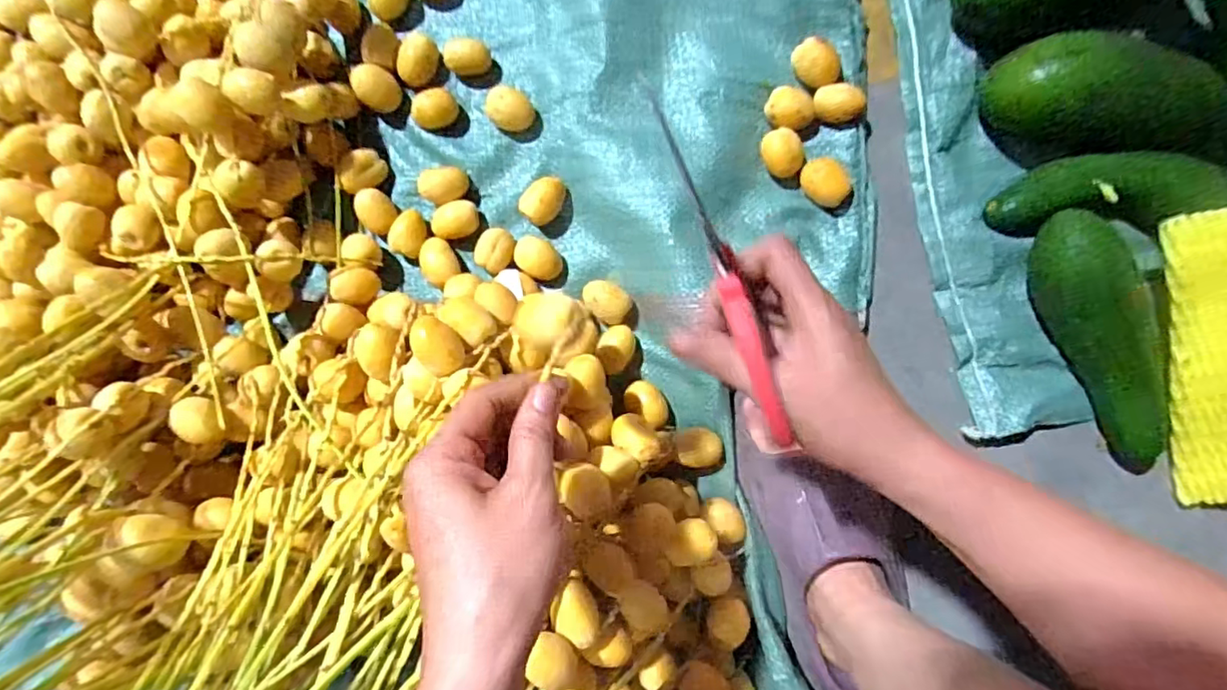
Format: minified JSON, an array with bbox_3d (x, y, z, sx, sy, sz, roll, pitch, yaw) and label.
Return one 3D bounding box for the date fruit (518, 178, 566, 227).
[{"bbox_3d":[-0.057,-0.118,0.478,0.031,0.022,0.041,30,91,1],"label":"date fruit"}]

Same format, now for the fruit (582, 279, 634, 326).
[{"bbox_3d":[-0.004,-0.036,0.479,0.041,0.024,0.031,43,91,1],"label":"fruit"}]

